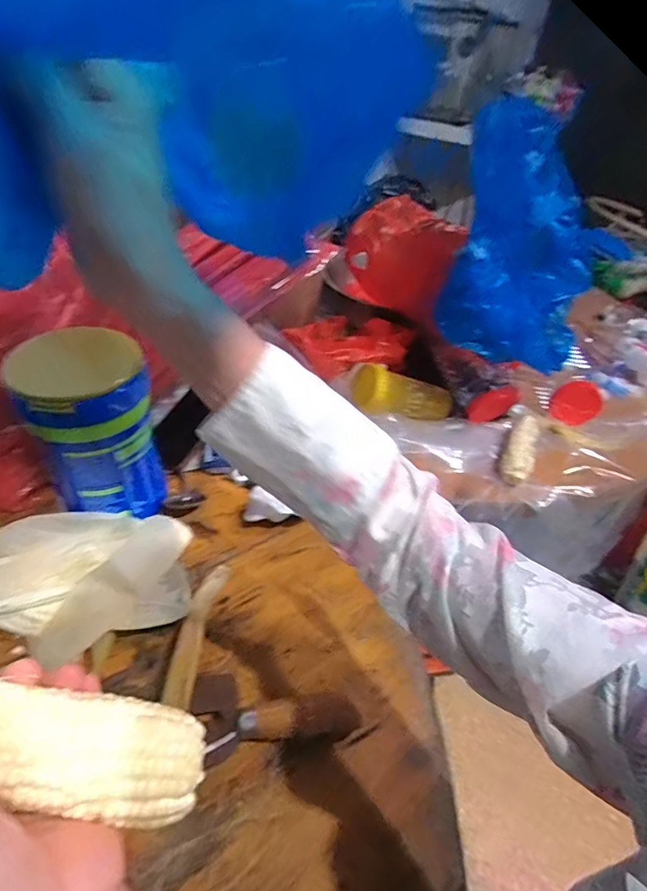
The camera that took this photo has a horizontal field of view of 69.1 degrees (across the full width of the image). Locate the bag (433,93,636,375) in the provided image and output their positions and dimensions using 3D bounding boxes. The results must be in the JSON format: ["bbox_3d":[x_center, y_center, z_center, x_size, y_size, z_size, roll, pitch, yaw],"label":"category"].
[{"bbox_3d":[0.288,-0.279,0.663,0.215,0.290,0.160,18,42,12],"label":"bag"}]

